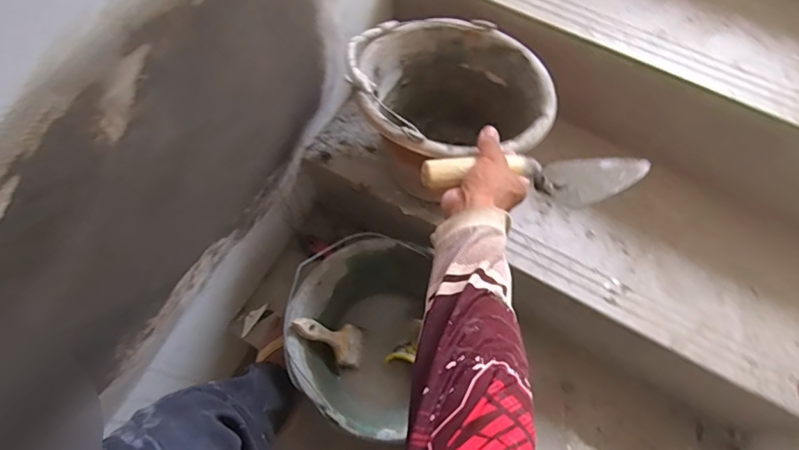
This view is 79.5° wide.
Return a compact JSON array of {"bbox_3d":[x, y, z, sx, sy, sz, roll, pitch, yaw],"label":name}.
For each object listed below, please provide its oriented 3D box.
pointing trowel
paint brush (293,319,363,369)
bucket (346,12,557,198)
[{"bbox_3d":[0.156,-0.054,0.555,0.265,0.051,0.064,0,64,-17],"label":"pointing trowel"},{"bbox_3d":[-0.099,0.169,0.715,0.018,0.168,0.059,-3,62,27],"label":"paint brush"},{"bbox_3d":[0.065,-0.149,0.691,0.242,0.197,0.245,1,65,-2],"label":"bucket"}]

